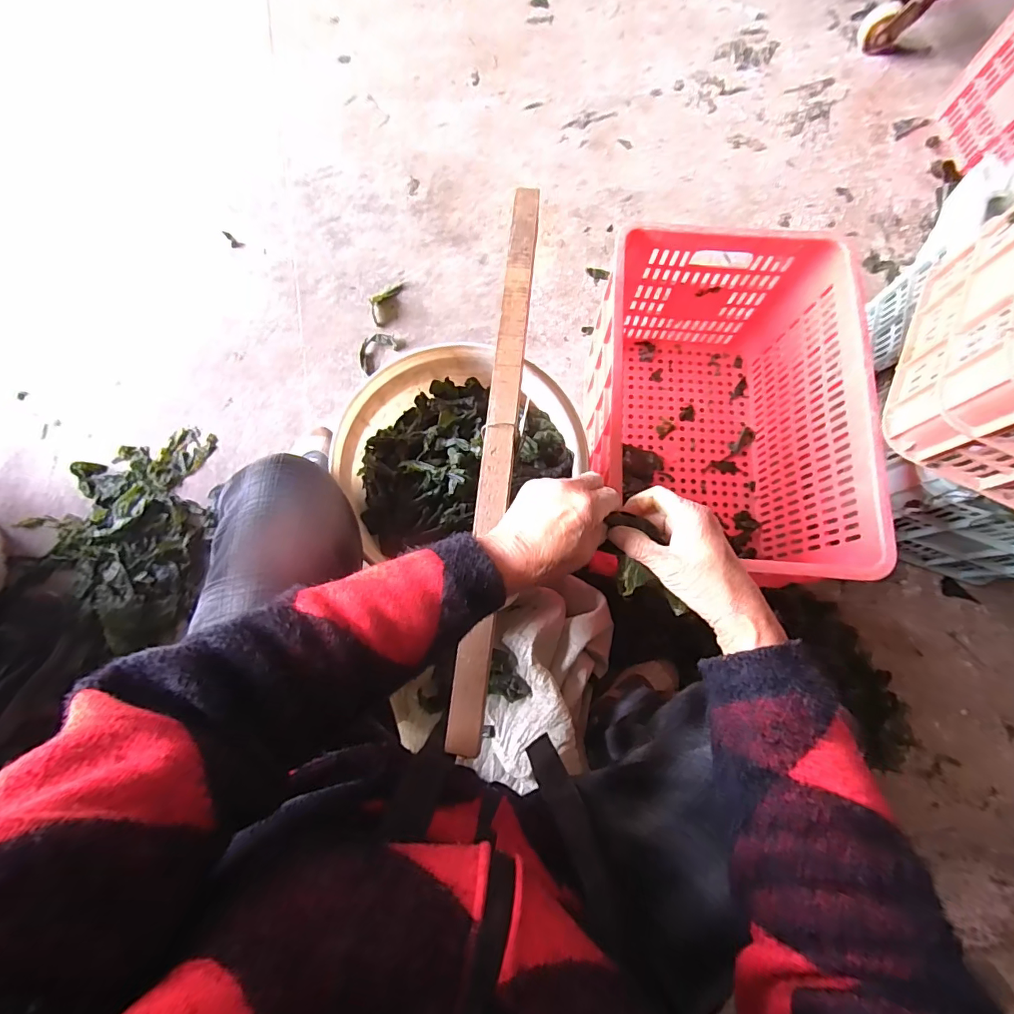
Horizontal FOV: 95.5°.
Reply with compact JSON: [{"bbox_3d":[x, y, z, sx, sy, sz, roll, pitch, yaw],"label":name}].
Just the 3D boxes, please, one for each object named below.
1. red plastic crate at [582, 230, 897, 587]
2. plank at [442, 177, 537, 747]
[{"bbox_3d":[0.326,-0.143,0.769,0.351,0.288,0.501,2,76,1],"label":"red plastic crate"},{"bbox_3d":[-0.005,-0.078,0.472,0.031,0.010,0.603,6,75,0],"label":"plank"}]

